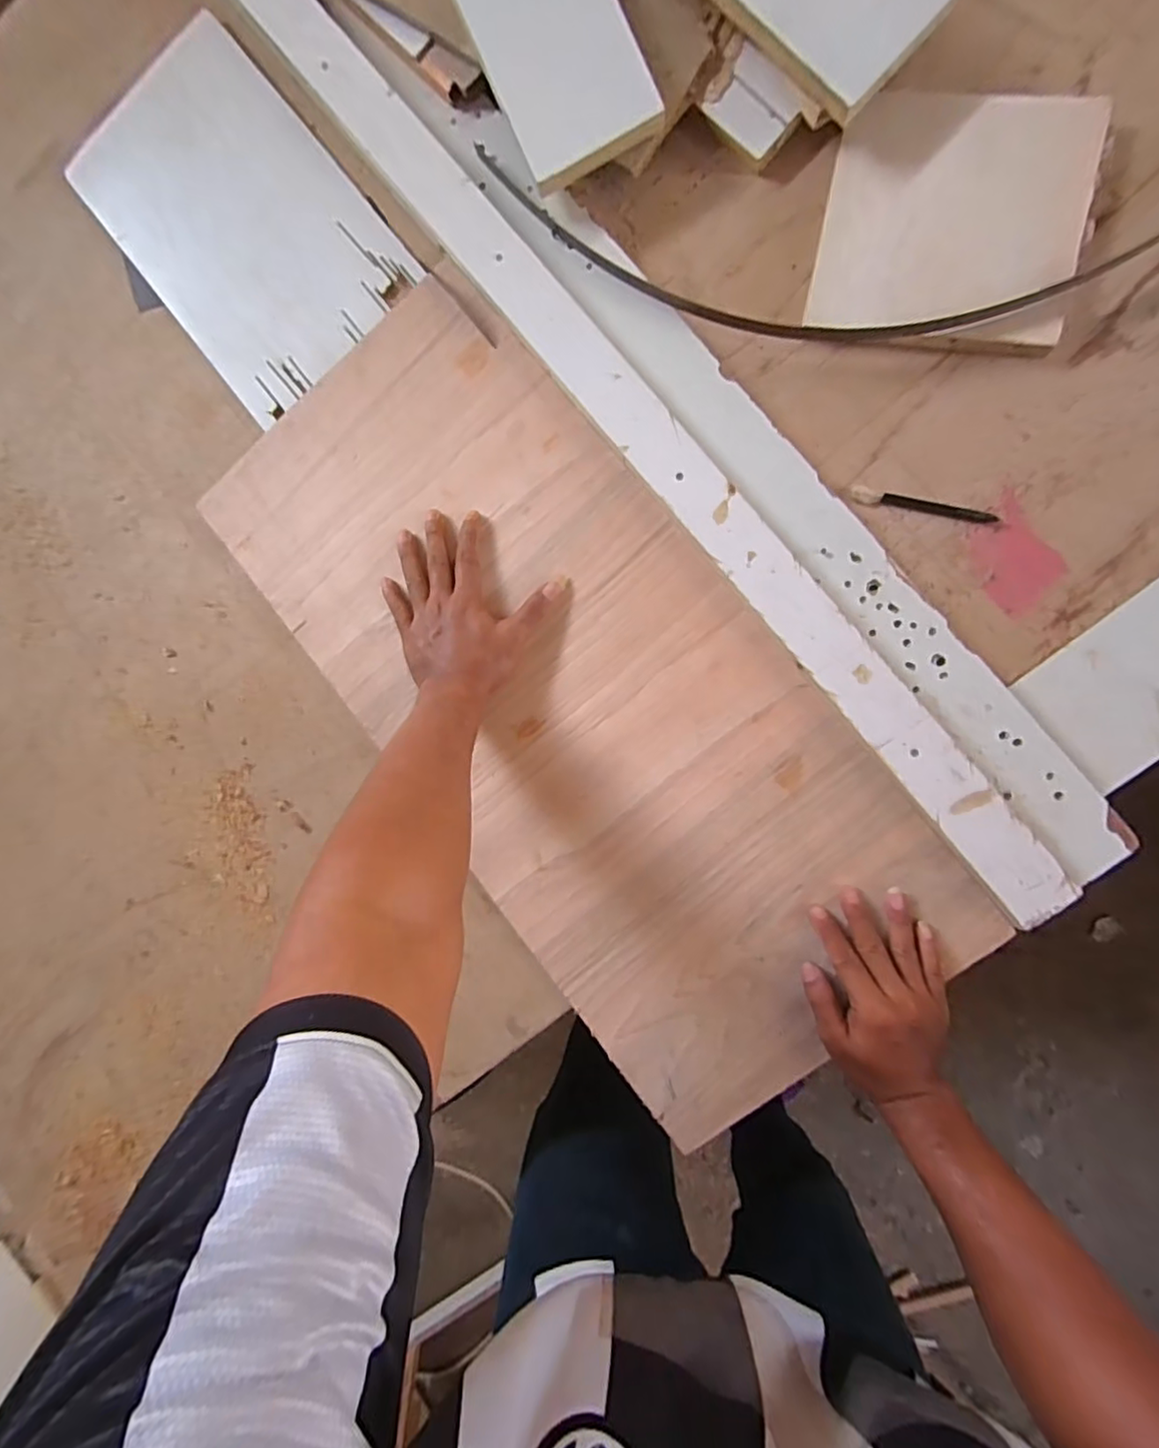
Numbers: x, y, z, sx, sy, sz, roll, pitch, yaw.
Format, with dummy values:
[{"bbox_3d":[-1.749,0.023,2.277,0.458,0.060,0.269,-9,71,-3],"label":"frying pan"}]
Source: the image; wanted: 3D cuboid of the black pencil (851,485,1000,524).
[{"bbox_3d":[0.299,-0.189,0.506,0.120,0.006,0.014,16,93,9],"label":"black pencil"}]

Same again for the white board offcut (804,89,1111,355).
[{"bbox_3d":[0.310,-0.420,0.486,0.197,0.023,0.191,11,92,10],"label":"white board offcut"}]

